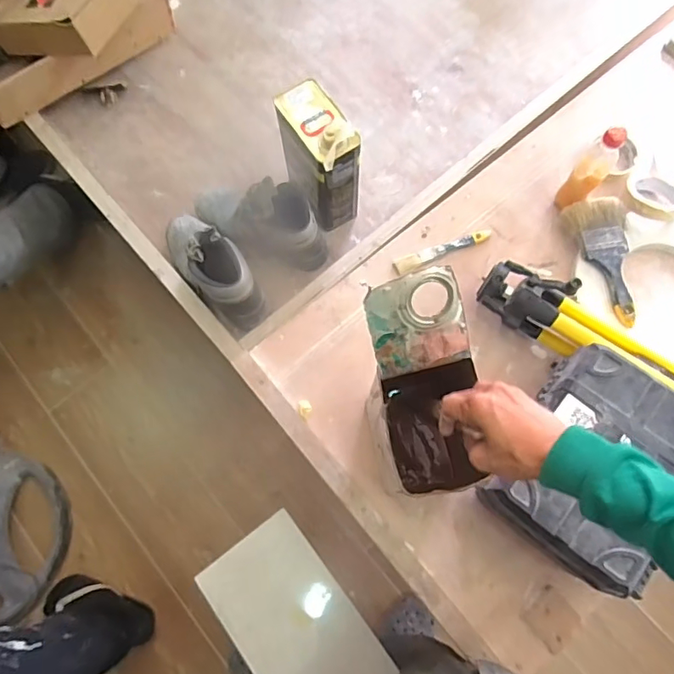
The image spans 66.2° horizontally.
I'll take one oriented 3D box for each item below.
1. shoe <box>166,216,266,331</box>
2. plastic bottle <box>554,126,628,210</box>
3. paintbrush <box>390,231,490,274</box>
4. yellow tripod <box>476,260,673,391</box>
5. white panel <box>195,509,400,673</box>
[{"bbox_3d":[-0.249,-0.143,1.004,0.109,0.137,0.284,-36,75,-10],"label":"shoe"},{"bbox_3d":[0.398,-0.257,0.821,0.049,0.177,0.044,38,77,12],"label":"plastic bottle"},{"bbox_3d":[0.181,-0.148,0.884,0.178,0.010,0.026,-21,73,-5],"label":"paintbrush"},{"bbox_3d":[0.429,0.030,0.766,0.465,0.118,0.141,29,75,10],"label":"yellow tripod"},{"bbox_3d":[-0.072,0.510,0.910,0.200,0.014,0.344,-37,75,-10],"label":"white panel"}]

